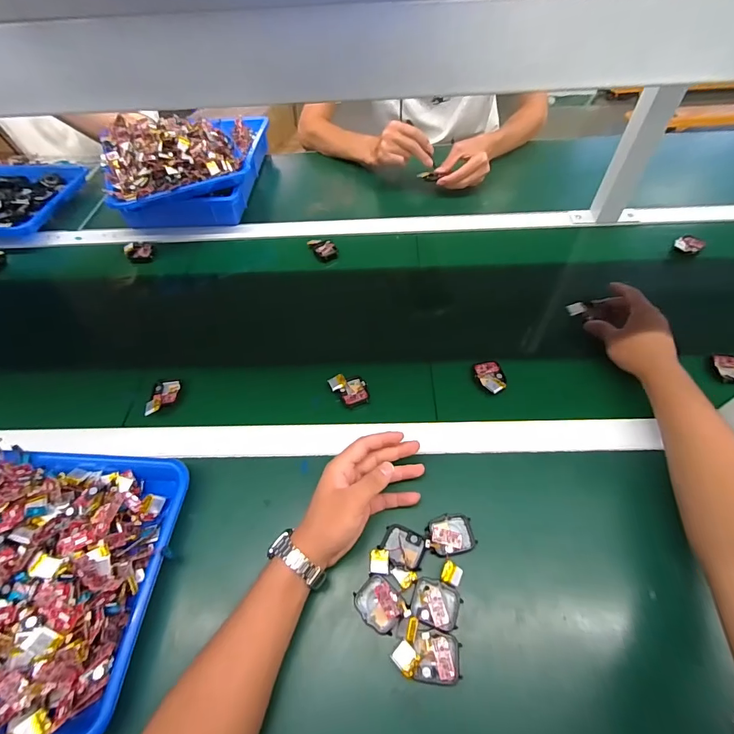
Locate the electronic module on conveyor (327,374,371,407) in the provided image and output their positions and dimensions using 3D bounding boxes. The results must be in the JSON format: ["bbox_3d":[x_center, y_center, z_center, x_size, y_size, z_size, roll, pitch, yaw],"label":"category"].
[{"bbox_3d":[-0.024,0.031,0.527,0.048,0.013,0.045,-11,54,-6],"label":"electronic module on conveyor"}]

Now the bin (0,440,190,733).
[{"bbox_3d":[-0.378,0.198,0.389,0.337,0.061,0.251,2,54,4],"label":"bin"}]

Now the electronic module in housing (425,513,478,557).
[{"bbox_3d":[0.087,0.177,0.415,0.051,0.010,0.039,-10,54,-5],"label":"electronic module in housing"}]

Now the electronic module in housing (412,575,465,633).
[{"bbox_3d":[0.067,0.229,0.381,0.045,0.007,0.040,12,56,11],"label":"electronic module in housing"}]

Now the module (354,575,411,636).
[{"bbox_3d":[0.013,0.230,0.382,0.048,0.010,0.038,38,64,26],"label":"module"}]

